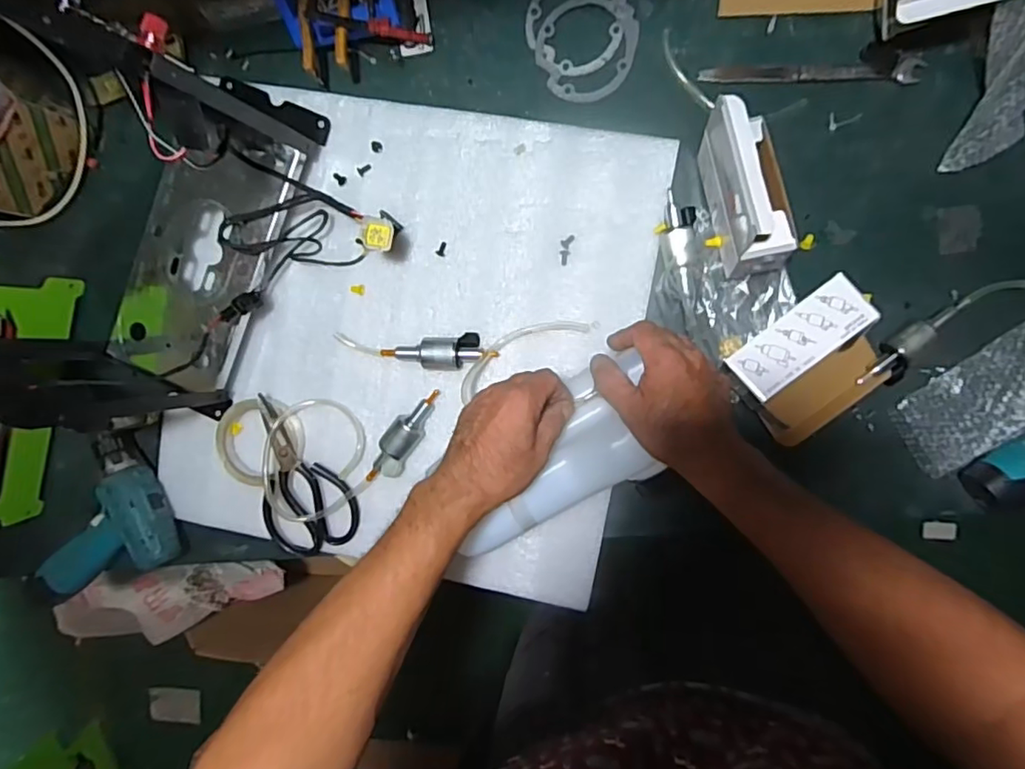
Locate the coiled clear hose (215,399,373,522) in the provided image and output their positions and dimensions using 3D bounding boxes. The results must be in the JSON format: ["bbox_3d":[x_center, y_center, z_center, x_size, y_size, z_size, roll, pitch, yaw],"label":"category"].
[{"bbox_3d":[-0.251,0.084,0.650,0.168,0.024,0.133,1,95,7],"label":"coiled clear hose"}]

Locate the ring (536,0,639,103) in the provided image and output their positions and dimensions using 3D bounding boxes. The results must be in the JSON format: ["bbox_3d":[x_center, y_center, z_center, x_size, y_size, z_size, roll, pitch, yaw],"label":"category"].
[{"bbox_3d":[0.074,-0.341,0.596,0.101,0.004,0.100,1,95,7],"label":"ring"}]

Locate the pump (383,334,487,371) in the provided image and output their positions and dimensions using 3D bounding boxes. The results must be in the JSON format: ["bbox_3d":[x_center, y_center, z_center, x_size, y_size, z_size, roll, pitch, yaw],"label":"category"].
[{"bbox_3d":[-0.079,-0.033,0.628,0.119,0.034,0.036,-5,95,7],"label":"pump"}]

